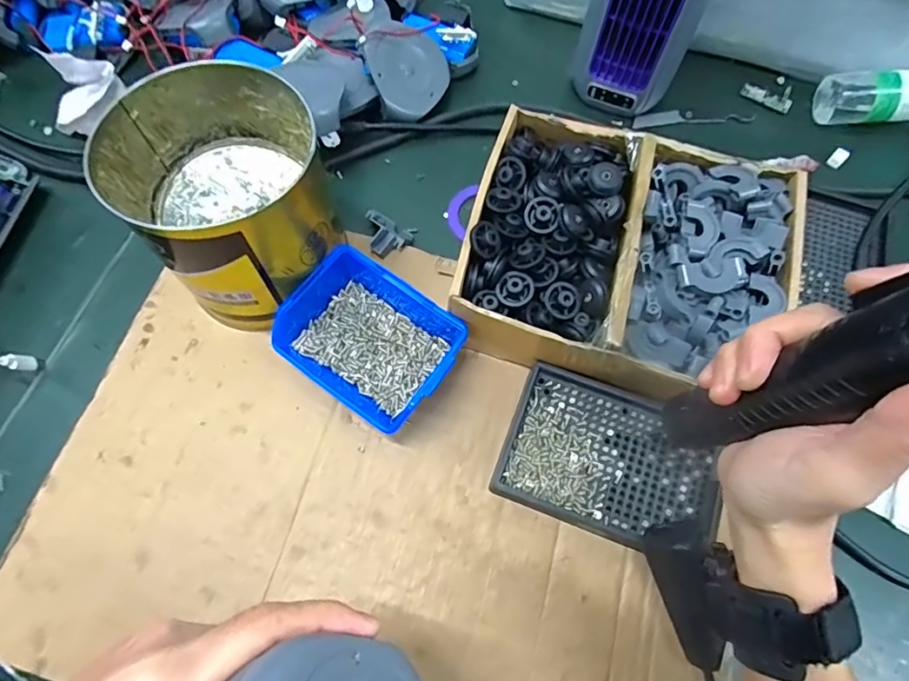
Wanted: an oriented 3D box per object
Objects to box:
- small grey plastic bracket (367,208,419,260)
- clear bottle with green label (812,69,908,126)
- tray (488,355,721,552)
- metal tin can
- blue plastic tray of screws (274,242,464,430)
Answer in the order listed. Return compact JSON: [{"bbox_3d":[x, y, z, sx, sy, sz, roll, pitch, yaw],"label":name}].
[{"bbox_3d":[-0.055,-0.082,0.408,0.040,0.013,0.037,22,70,7],"label":"small grey plastic bracket"},{"bbox_3d":[0.382,-0.209,0.443,0.126,0.035,0.043,3,68,13],"label":"clear bottle with green label"},{"bbox_3d":[0.101,0.078,0.339,0.132,0.020,0.093,20,70,6],"label":"tray"},{"bbox_3d":[-0.141,-0.087,0.340,0.116,0.112,0.126,1,69,-1],"label":"metal tin can"},{"bbox_3d":[-0.054,0.000,0.350,0.109,0.045,0.088,35,72,11],"label":"blue plastic tray of screws"}]

